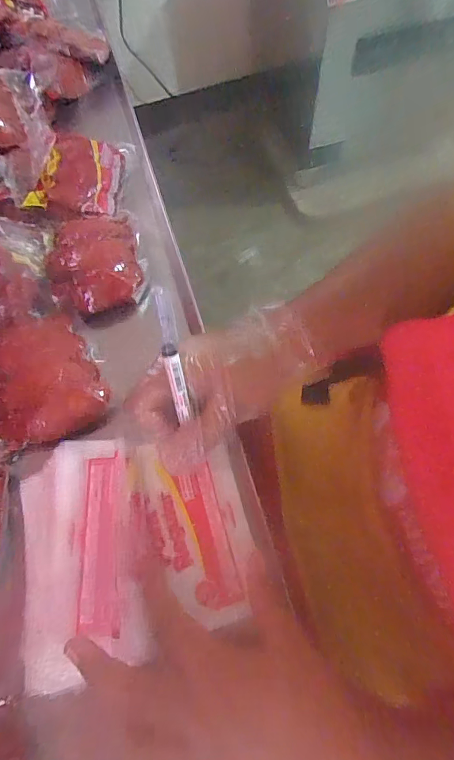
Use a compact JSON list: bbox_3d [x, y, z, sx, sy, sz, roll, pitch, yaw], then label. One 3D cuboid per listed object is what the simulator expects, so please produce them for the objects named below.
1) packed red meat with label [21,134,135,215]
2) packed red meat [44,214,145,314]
[{"bbox_3d":[-0.175,-0.247,0.491,0.093,0.044,0.134,2,66,4],"label":"packed red meat with label"},{"bbox_3d":[-0.145,-0.132,0.445,0.099,0.028,0.118,-17,66,-5],"label":"packed red meat"}]

